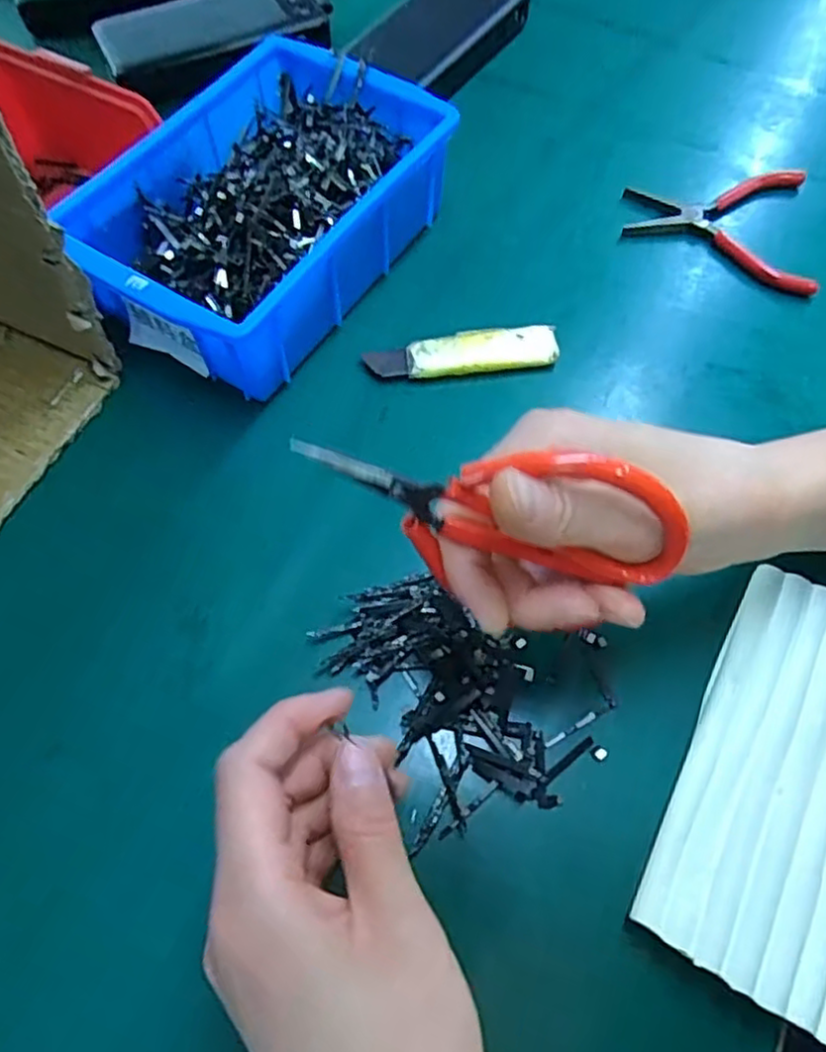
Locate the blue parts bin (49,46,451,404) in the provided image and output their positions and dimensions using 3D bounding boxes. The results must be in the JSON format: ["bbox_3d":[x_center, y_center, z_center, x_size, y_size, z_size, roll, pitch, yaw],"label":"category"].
[{"bbox_3d":[-0.084,-0.177,0.393,0.138,0.062,0.203,31,67,13],"label":"blue parts bin"}]

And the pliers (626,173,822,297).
[{"bbox_3d":[0.190,-0.192,0.437,0.112,0.012,0.106,8,64,3],"label":"pliers"}]

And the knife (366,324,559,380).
[{"bbox_3d":[0.028,-0.095,0.386,0.103,0.011,0.026,-6,65,-4],"label":"knife"}]

